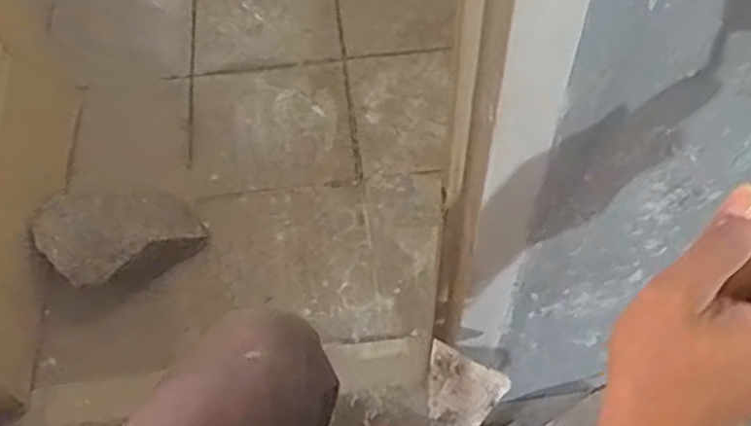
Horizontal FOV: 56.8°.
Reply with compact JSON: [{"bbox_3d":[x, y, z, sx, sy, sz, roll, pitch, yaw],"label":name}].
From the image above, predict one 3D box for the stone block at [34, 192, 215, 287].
[{"bbox_3d":[-0.383,0.030,1.058,0.219,0.123,0.128,-31,60,-19],"label":"stone block"}]

